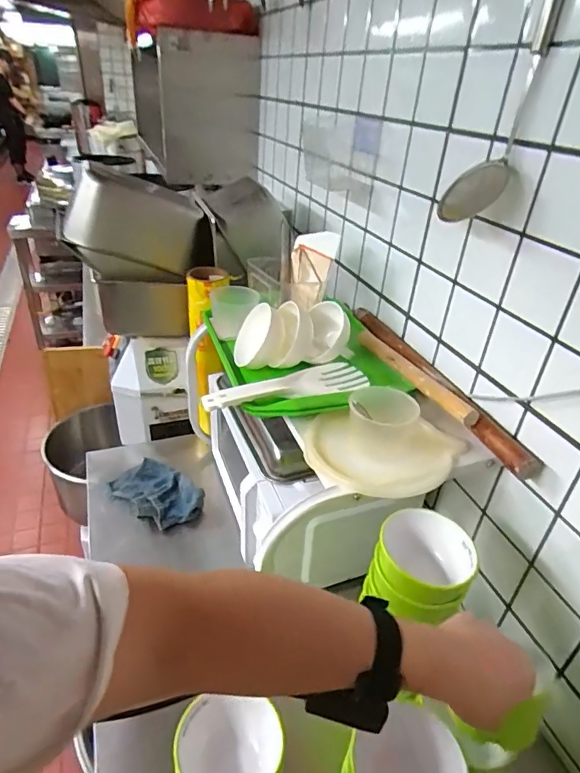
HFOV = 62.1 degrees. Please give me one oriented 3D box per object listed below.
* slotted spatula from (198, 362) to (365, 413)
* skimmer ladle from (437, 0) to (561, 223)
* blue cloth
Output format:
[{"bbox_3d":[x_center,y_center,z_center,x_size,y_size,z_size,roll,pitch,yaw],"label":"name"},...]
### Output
[{"bbox_3d":[-0.003,-0.004,0.759,0.273,0.030,0.062,-10,34,-24],"label":"slotted spatula"},{"bbox_3d":[0.247,-0.340,0.565,0.078,0.275,0.092,14,32,14],"label":"skimmer ladle"},{"bbox_3d":[-0.290,0.233,1.042,0.219,0.048,0.133,30,39,35],"label":"blue cloth"}]

